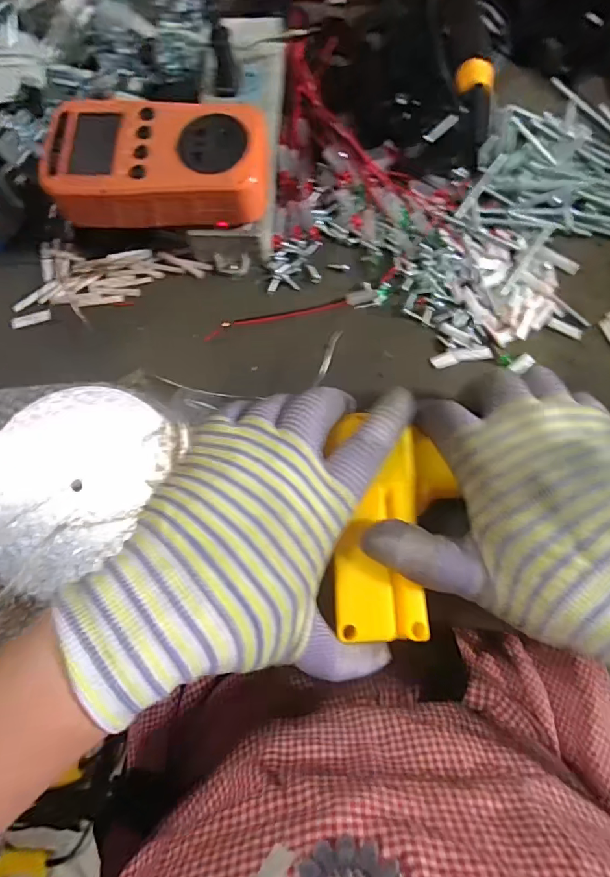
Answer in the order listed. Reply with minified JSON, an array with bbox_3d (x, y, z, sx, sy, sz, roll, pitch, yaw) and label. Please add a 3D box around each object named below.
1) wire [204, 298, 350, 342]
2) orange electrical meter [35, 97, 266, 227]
[{"bbox_3d":[-0.020,-0.083,0.305,0.097,0.008,0.010,-14,79,-1],"label":"wire"},{"bbox_3d":[-0.088,-0.162,0.267,0.128,0.025,0.071,4,77,2],"label":"orange electrical meter"}]

